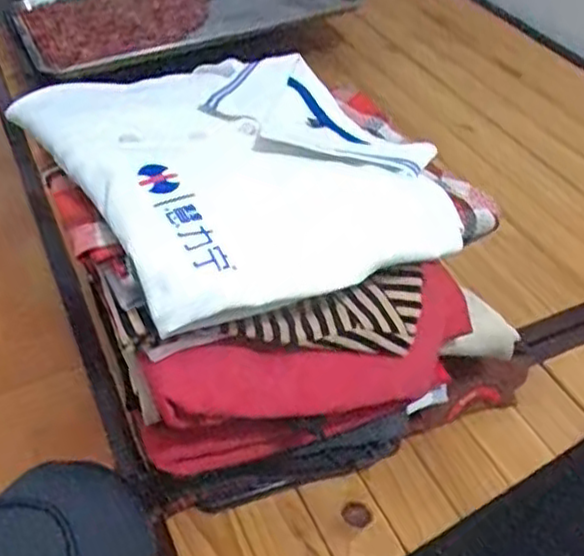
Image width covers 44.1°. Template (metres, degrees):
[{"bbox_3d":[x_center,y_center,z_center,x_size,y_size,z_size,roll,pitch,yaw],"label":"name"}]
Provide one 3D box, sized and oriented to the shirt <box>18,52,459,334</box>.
[{"bbox_3d":[-0.038,-0.095,0.503,0.231,0.053,0.299,-20,46,-22],"label":"shirt"}]

